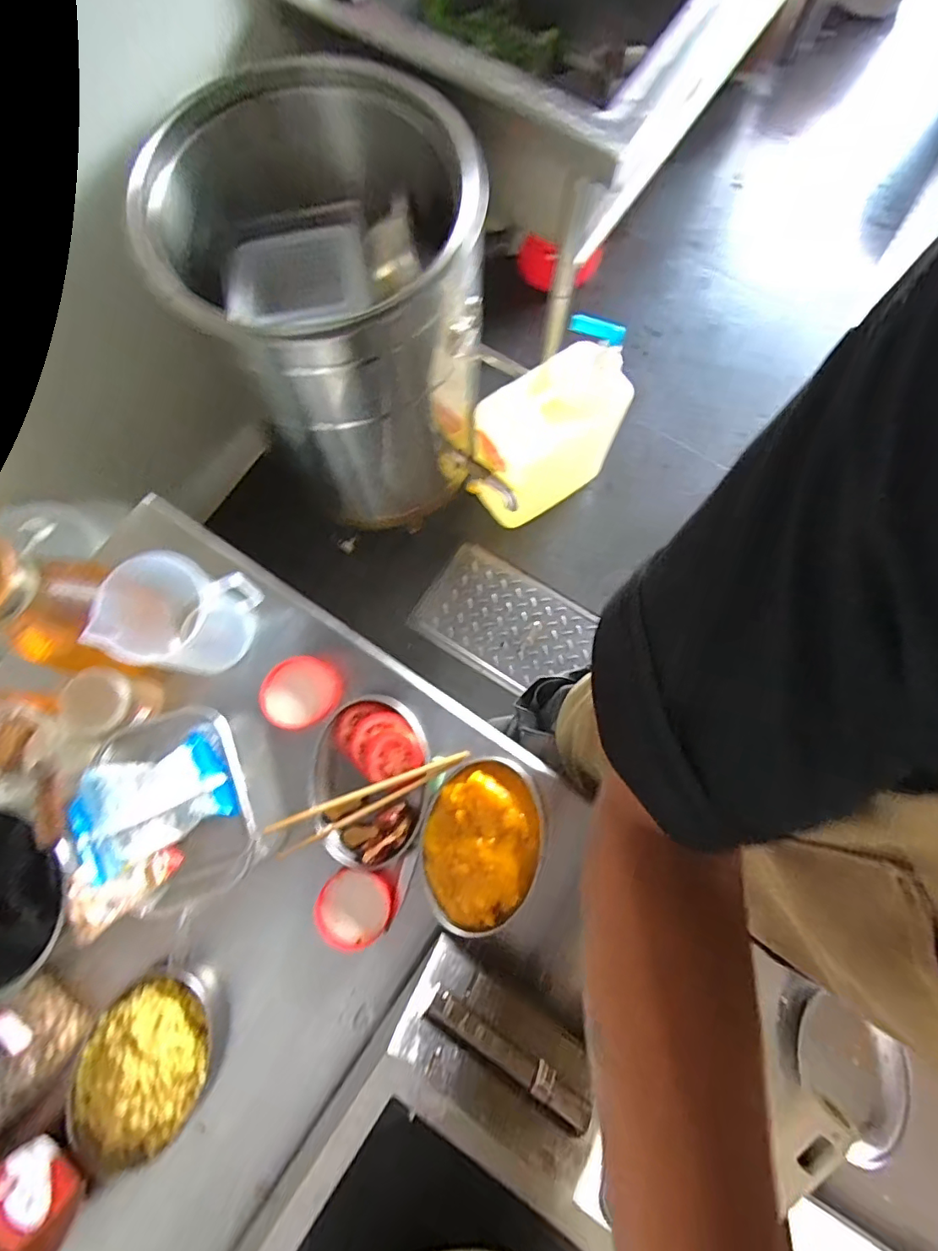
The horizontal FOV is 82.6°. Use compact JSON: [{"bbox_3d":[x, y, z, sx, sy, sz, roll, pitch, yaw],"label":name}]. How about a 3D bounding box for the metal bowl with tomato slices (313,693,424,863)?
[{"bbox_3d":[-0.115,0.174,0.610,0.125,0.042,0.178,0,77,1],"label":"metal bowl with tomato slices"}]

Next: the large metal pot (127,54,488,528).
[{"bbox_3d":[-0.224,-0.579,1.088,0.476,0.645,0.480,0,77,0],"label":"large metal pot"}]

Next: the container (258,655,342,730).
[{"bbox_3d":[-0.199,0.081,0.640,0.080,0.042,0.087,40,81,9],"label":"container"}]

